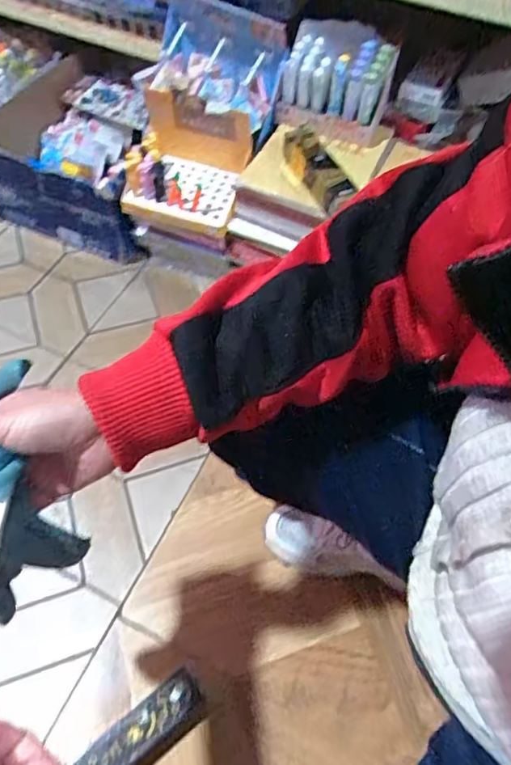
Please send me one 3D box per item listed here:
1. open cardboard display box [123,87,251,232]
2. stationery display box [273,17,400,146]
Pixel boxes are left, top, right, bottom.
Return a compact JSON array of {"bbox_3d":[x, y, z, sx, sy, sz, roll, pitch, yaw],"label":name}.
[{"bbox_3d":[-0.114,-0.360,0.897,0.183,0.147,0.145,16,57,7],"label":"open cardboard display box"},{"bbox_3d":[0.135,-0.491,0.888,0.172,0.113,0.130,16,57,7],"label":"stationery display box"}]

